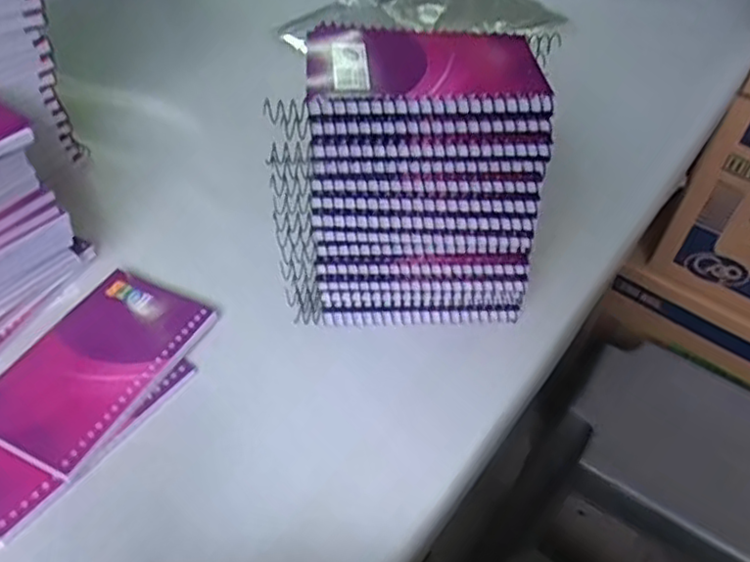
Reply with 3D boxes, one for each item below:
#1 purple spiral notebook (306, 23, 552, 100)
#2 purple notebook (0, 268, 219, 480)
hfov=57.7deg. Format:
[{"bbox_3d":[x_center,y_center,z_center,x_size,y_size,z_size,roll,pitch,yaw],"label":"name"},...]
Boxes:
[{"bbox_3d":[0.027,-0.124,0.381,0.127,0.014,0.092,1,49,-4],"label":"purple spiral notebook"},{"bbox_3d":[-0.165,0.048,0.405,0.080,0.010,0.129,22,50,15],"label":"purple notebook"}]

